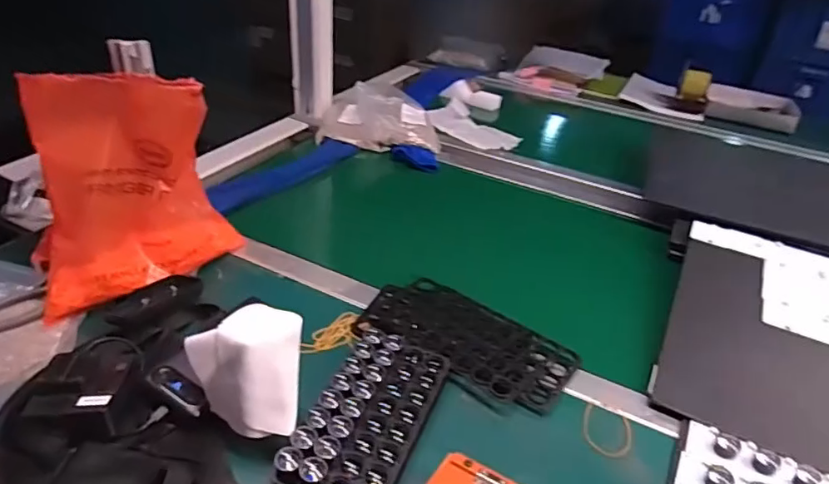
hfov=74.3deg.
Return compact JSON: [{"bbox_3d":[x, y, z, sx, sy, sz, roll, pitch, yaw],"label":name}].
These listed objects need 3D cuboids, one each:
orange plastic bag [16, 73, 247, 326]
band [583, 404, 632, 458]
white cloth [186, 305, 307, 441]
[{"bbox_3d":[-0.338,-0.070,0.652,0.225,0.239,0.138,-15,38,-27],"label":"orange plastic bag"},{"bbox_3d":[0.197,0.194,0.557,0.049,0.004,0.057,11,38,7],"label":"band"},{"bbox_3d":[-0.144,0.111,0.493,0.090,0.093,0.072,12,34,11],"label":"white cloth"}]

